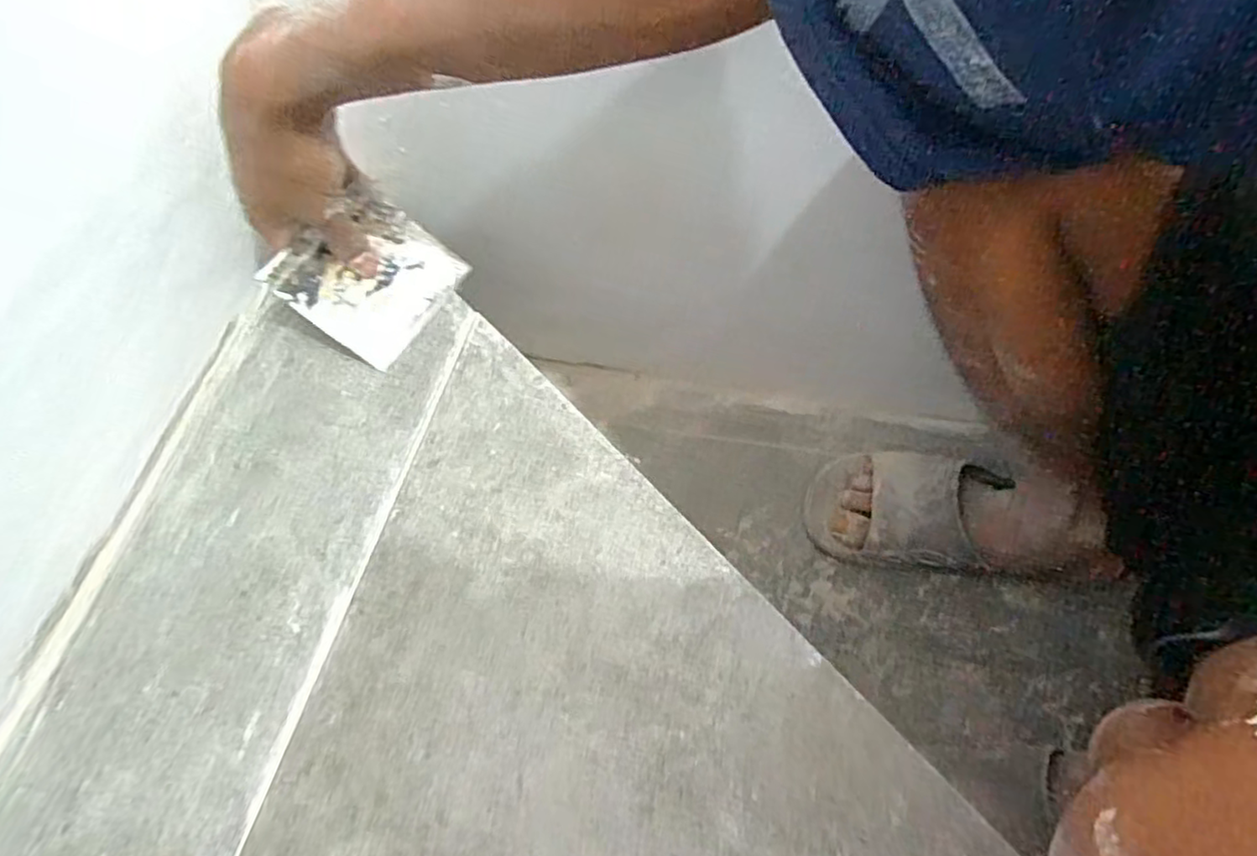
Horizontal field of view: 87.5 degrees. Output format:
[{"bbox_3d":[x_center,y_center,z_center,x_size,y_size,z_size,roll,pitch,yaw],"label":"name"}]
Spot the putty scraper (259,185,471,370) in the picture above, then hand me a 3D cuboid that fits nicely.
[{"bbox_3d":[-0.165,-0.101,0.424,0.087,0.005,0.096,39,64,-17],"label":"putty scraper"}]

